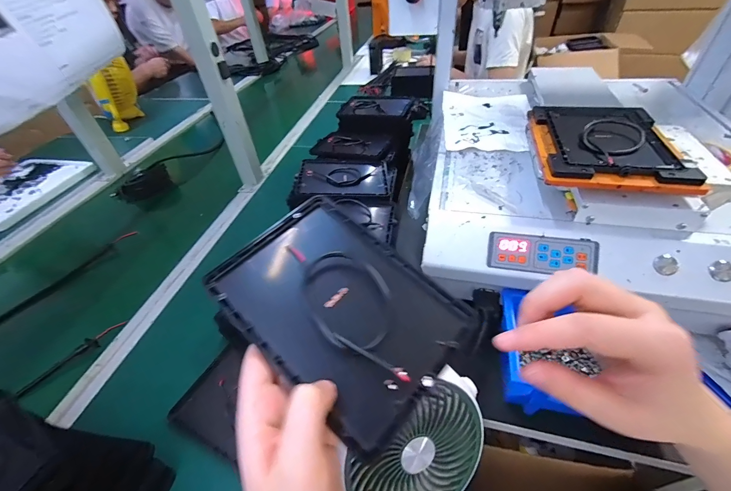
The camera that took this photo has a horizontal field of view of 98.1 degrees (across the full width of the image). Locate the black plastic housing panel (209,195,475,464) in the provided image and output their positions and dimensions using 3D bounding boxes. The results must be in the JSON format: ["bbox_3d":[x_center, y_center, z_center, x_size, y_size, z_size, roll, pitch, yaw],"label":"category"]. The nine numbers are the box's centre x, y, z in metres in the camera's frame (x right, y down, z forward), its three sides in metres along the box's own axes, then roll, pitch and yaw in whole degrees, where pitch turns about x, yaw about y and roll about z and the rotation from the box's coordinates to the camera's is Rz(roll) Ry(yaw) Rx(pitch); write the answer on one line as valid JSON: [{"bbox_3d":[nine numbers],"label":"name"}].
[{"bbox_3d":[-0.017,0.037,0.224,0.160,0.009,0.115,40,60,19],"label":"black plastic housing panel"}]

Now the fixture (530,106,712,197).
[{"bbox_3d":[0.303,-0.132,0.400,0.158,0.028,0.205,8,45,14],"label":"fixture"}]

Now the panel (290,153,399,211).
[{"bbox_3d":[-0.036,-0.122,0.585,0.190,0.027,0.141,-7,44,-1],"label":"panel"}]

